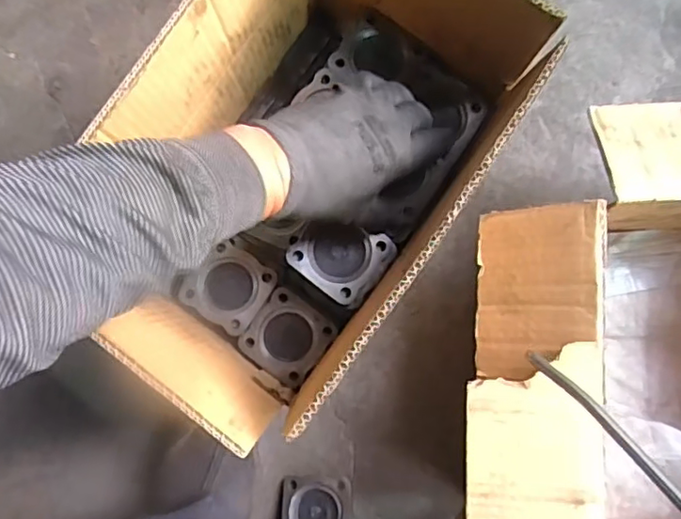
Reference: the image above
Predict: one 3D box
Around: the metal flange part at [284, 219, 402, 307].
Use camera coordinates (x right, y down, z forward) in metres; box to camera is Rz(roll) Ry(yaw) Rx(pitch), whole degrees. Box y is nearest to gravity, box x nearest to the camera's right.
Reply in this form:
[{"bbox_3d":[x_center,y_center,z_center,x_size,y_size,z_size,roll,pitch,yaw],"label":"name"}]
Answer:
[{"bbox_3d":[0.001,-0.005,0.500,0.071,0.011,0.066,39,86,6],"label":"metal flange part"}]

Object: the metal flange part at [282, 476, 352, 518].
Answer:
[{"bbox_3d":[-0.024,0.244,0.587,0.068,0.016,0.061,0,67,4],"label":"metal flange part"}]

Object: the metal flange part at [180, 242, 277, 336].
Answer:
[{"bbox_3d":[-0.098,0.025,0.534,0.063,0.011,0.064,34,85,5],"label":"metal flange part"}]

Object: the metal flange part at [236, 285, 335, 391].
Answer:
[{"bbox_3d":[-0.046,0.069,0.528,0.065,0.009,0.066,36,85,5],"label":"metal flange part"}]

